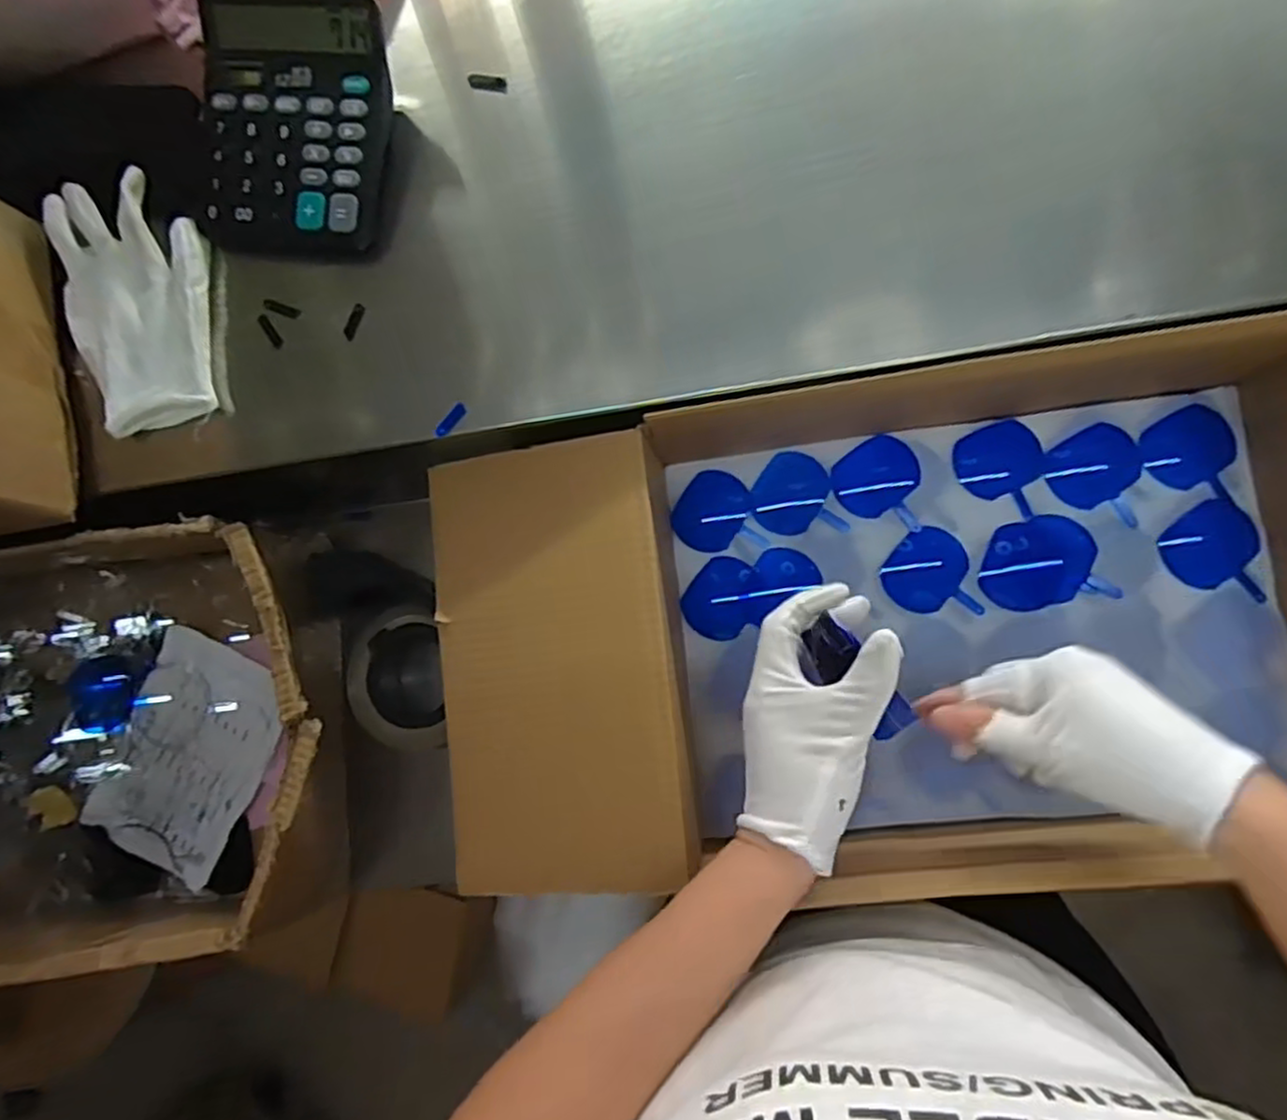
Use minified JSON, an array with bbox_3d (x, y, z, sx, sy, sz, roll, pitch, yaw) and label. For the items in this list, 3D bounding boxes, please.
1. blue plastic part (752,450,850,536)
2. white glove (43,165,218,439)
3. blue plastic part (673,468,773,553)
[{"bbox_3d":[0.110,-0.045,0.529,0.055,0.013,0.063,-18,83,6],"label":"blue plastic part"},{"bbox_3d":[-0.323,-0.165,0.464,0.092,0.032,0.155,-15,83,6],"label":"white glove"},{"bbox_3d":[0.053,-0.035,0.538,0.060,0.012,0.058,-9,84,7],"label":"blue plastic part"}]

